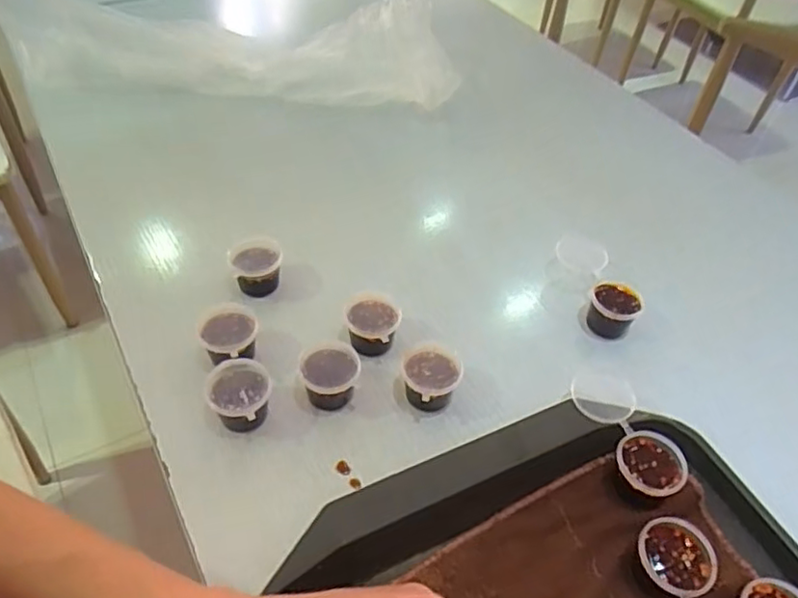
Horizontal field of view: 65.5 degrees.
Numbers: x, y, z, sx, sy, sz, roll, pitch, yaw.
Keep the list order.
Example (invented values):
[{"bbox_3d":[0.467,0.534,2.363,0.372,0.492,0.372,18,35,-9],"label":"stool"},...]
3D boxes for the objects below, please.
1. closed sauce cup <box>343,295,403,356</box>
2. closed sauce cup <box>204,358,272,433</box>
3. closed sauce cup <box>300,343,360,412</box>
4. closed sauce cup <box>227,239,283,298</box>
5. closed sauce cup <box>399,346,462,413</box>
[{"bbox_3d":[-0.020,0.020,0.440,0.039,0.032,0.038,3,48,-3],"label":"closed sauce cup"},{"bbox_3d":[-0.102,0.063,0.397,0.039,0.030,0.044,-13,50,-16],"label":"closed sauce cup"},{"bbox_3d":[-0.045,0.051,0.413,0.036,0.033,0.041,-8,49,-13],"label":"closed sauce cup"},{"bbox_3d":[-0.109,-0.025,0.474,0.038,0.031,0.041,3,48,-3],"label":"closed sauce cup"},{"bbox_3d":[0.021,0.055,0.414,0.038,0.029,0.044,3,48,-3],"label":"closed sauce cup"}]

